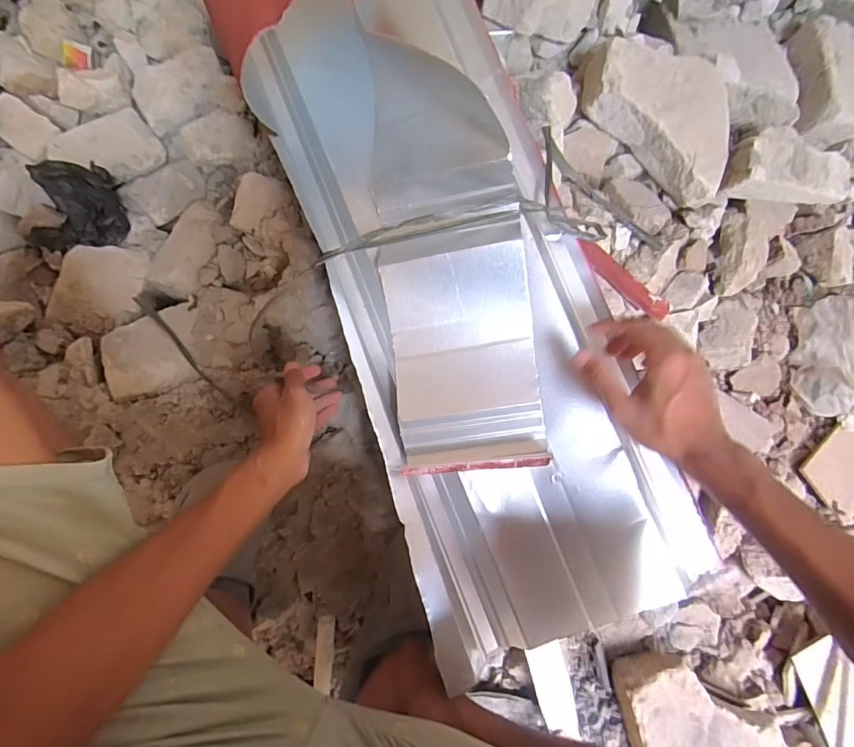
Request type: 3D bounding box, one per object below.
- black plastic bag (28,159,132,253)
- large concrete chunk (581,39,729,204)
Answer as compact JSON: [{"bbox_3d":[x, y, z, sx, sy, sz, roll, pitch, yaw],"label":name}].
[{"bbox_3d":[-0.482,-0.229,0.621,0.124,0.041,0.109,-2,91,-7],"label":"black plastic bag"},{"bbox_3d":[0.369,-0.412,0.695,0.270,0.074,0.172,38,86,-7],"label":"large concrete chunk"}]

